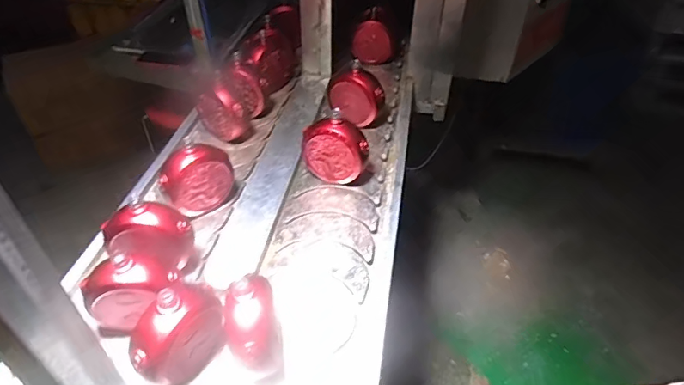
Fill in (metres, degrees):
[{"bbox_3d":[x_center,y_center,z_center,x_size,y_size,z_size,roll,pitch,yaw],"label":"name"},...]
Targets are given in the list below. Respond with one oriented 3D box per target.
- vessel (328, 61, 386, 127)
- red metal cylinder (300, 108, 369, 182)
[{"bbox_3d":[0.035,-0.229,1.128,0.125,0.112,0.056,24,50,16],"label":"vessel"},{"bbox_3d":[-0.016,-0.090,0.992,0.135,0.134,0.062,20,49,12],"label":"red metal cylinder"}]

